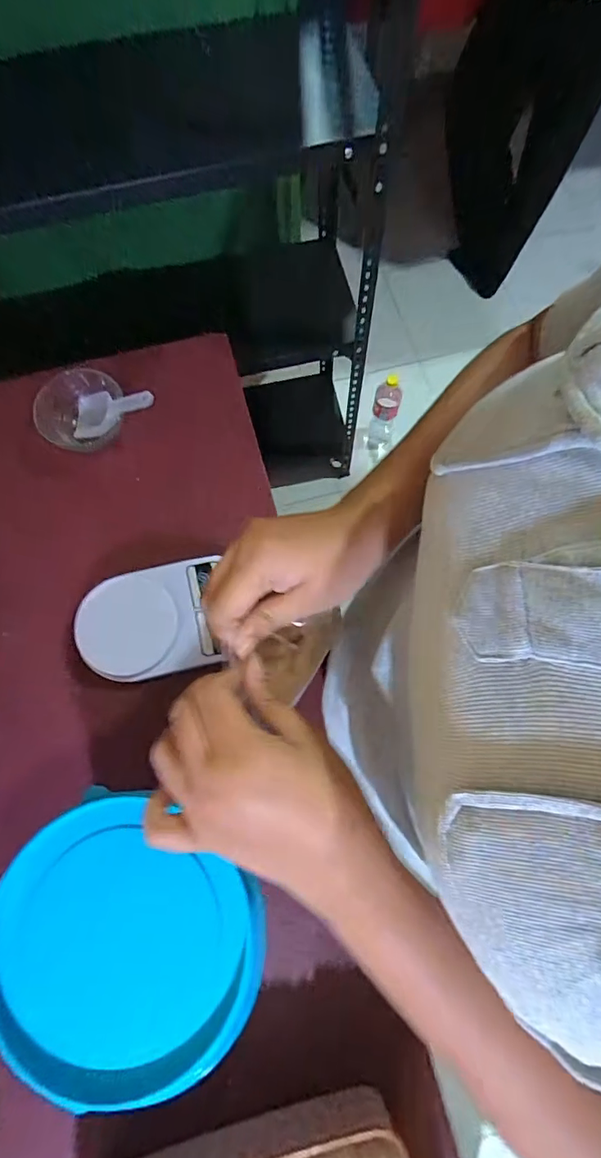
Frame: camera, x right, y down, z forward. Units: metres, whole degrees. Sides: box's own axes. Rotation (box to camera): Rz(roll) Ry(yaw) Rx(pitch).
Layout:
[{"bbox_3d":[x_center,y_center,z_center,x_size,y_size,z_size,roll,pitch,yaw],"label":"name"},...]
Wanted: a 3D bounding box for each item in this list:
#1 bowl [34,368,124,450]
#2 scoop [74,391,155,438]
[{"bbox_3d":[-0.305,-0.238,0.674,0.107,0.047,0.101,0,73,1],"label":"bowl"},{"bbox_3d":[-0.263,-0.238,0.673,0.132,0.021,0.055,-9,72,20],"label":"scoop"}]

